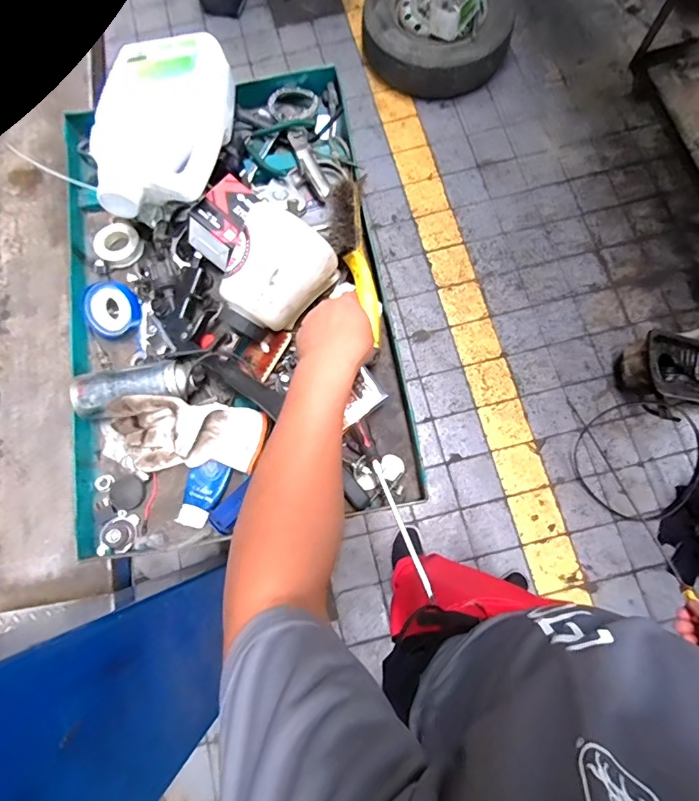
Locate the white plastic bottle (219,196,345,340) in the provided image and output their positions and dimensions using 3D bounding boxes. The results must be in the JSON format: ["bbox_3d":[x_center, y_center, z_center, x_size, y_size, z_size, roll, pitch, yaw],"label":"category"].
[{"bbox_3d":[-0.097,-0.157,0.541,0.103,0.092,0.156,40,81,10],"label":"white plastic bottle"}]

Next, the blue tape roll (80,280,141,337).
[{"bbox_3d":[-0.335,-0.130,0.621,0.082,0.045,0.082,6,114,12],"label":"blue tape roll"}]

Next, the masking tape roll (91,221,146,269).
[{"bbox_3d":[-0.348,-0.236,0.656,0.064,0.025,0.060,0,77,2],"label":"masking tape roll"}]

